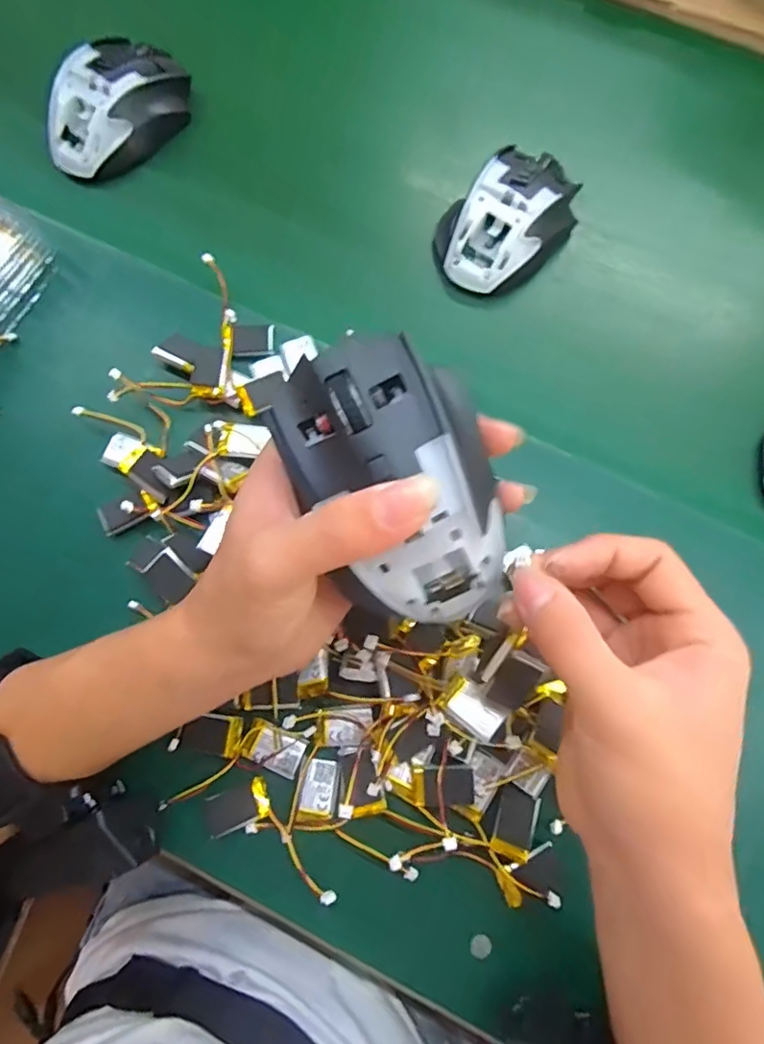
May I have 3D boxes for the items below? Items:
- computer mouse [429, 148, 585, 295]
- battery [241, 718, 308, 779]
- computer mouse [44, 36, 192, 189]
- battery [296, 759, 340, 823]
[{"bbox_3d":[0.089,-0.207,0.376,0.069,0.037,0.112,39,77,8],"label":"computer mouse"},{"bbox_3d":[-0.057,0.119,0.291,0.032,0.005,0.019,26,76,5],"label":"battery"},{"bbox_3d":[-0.187,-0.295,0.394,0.070,0.036,0.111,23,76,4],"label":"computer mouse"},{"bbox_3d":[-0.033,0.139,0.286,0.019,0.004,0.030,6,75,0],"label":"battery"}]

